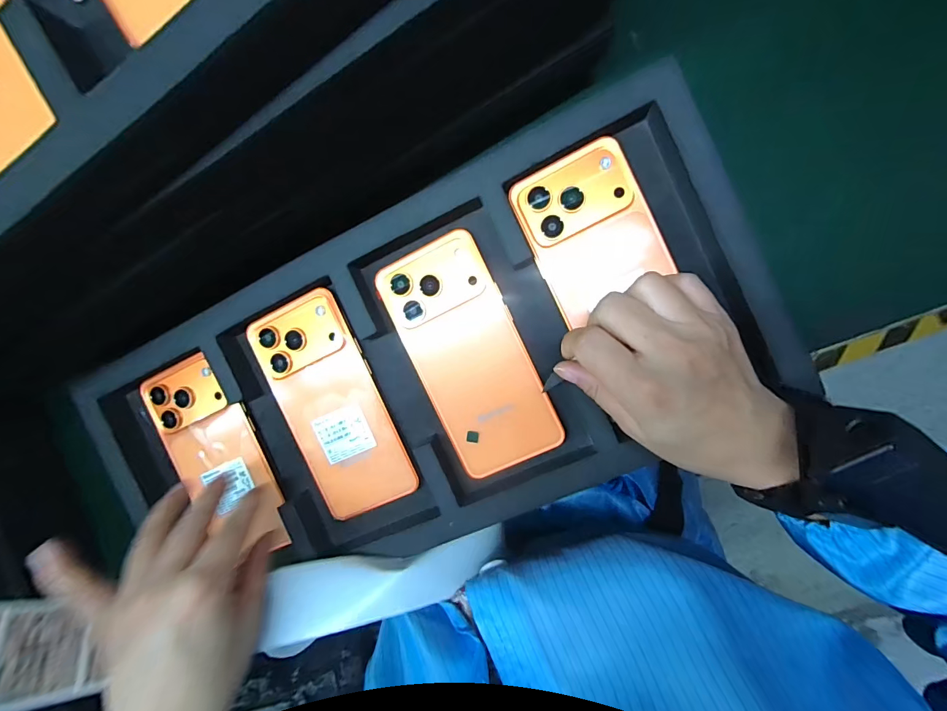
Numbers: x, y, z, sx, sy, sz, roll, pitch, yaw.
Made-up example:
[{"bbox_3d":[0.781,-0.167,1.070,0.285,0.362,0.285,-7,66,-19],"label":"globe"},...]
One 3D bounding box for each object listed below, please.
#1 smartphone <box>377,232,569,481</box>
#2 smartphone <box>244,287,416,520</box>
[{"bbox_3d":[-0.003,0.002,0.280,0.075,0.016,0.161,-25,89,10],"label":"smartphone"},{"bbox_3d":[-0.104,0.038,0.298,0.077,0.017,0.159,-24,90,10],"label":"smartphone"}]

